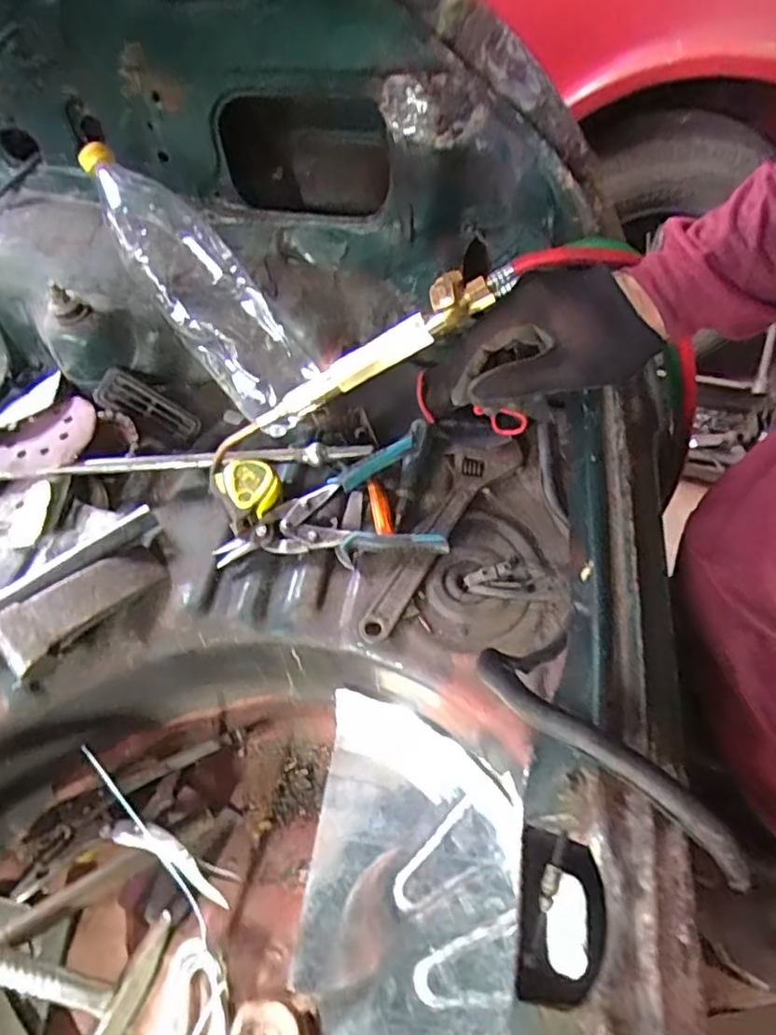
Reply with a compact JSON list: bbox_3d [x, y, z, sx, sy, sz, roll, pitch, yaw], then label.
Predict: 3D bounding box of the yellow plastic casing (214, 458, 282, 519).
[{"bbox_3d":[-0.144,-0.031,0.660,0.053,0.022,0.064,-29,61,-20],"label":"yellow plastic casing"}]

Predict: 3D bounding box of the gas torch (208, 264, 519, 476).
[{"bbox_3d":[-0.045,-0.144,0.601,0.349,0.053,0.053,-26,51,25],"label":"gas torch"}]

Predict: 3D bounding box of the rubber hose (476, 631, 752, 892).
[{"bbox_3d":[0.105,0.116,0.311,0.033,0.048,0.151,-30,61,-21],"label":"rubber hose"}]

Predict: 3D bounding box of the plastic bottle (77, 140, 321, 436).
[{"bbox_3d":[-0.191,-0.246,0.685,0.117,0.091,0.342,-36,90,-24],"label":"plastic bottle"}]

